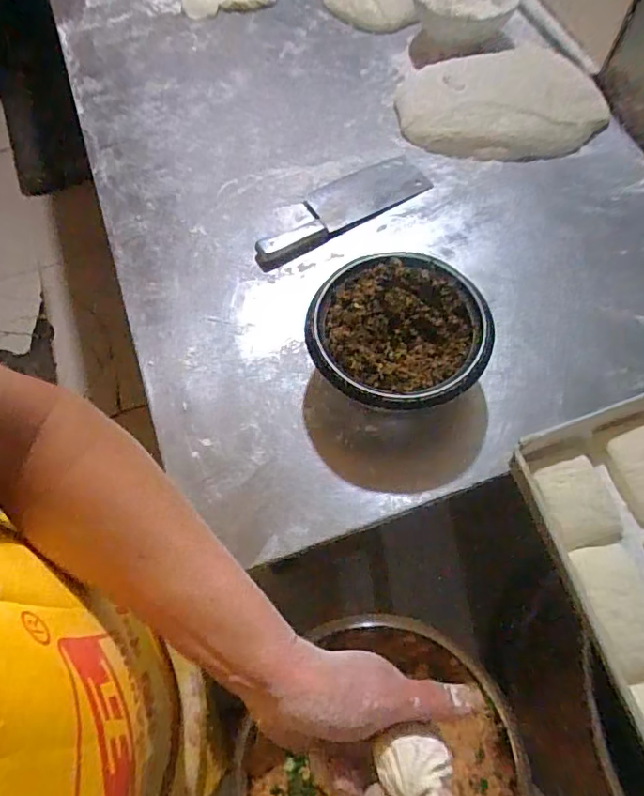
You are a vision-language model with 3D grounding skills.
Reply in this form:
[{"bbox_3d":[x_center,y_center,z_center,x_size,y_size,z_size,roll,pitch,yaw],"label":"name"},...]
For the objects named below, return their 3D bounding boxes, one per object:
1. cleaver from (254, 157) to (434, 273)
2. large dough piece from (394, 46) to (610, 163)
[{"bbox_3d":[0.020,-0.267,0.748,0.268,0.017,0.083,-30,68,-10],"label":"cleaver"},{"bbox_3d":[0.268,-0.446,0.791,0.306,0.061,0.196,-1,66,2],"label":"large dough piece"}]

